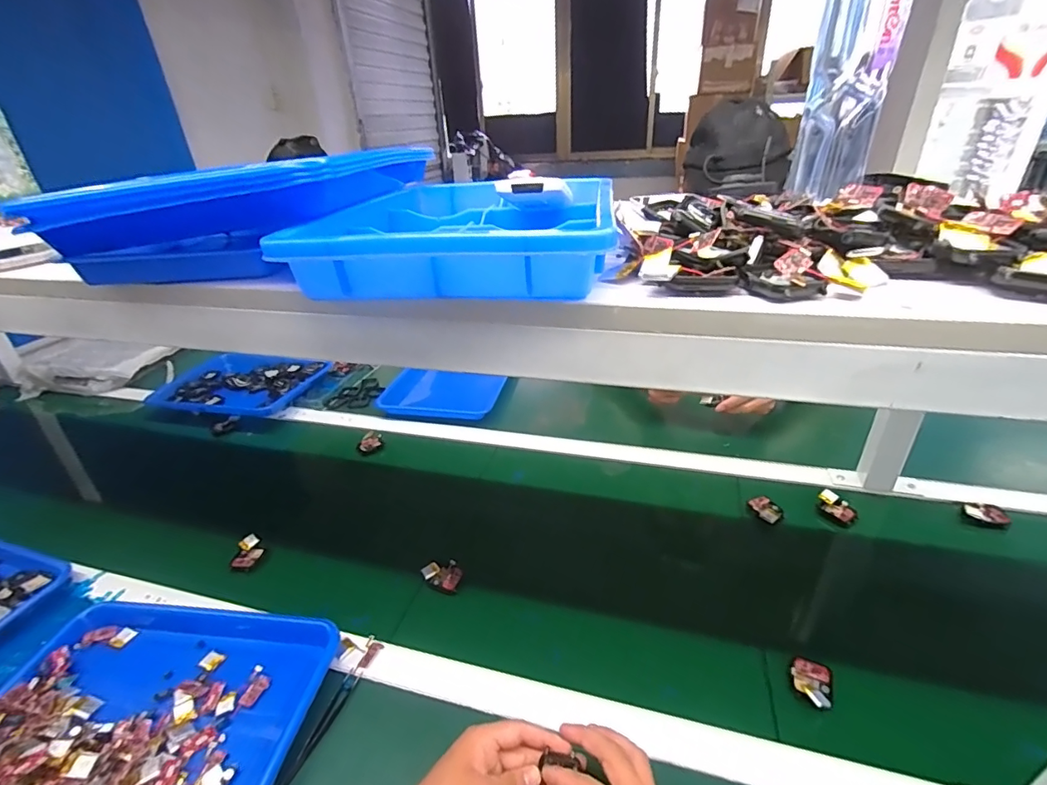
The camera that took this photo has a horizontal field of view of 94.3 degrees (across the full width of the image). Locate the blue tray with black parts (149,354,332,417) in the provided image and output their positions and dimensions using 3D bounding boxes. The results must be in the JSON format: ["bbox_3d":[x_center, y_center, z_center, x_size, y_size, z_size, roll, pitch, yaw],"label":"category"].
[{"bbox_3d":[-0.650,-0.020,1.128,0.342,0.039,0.247,7,32,18],"label":"blue tray with black parts"}]

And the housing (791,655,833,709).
[{"bbox_3d":[0.293,0.291,0.493,0.037,0.019,0.056,16,35,30],"label":"housing"}]

